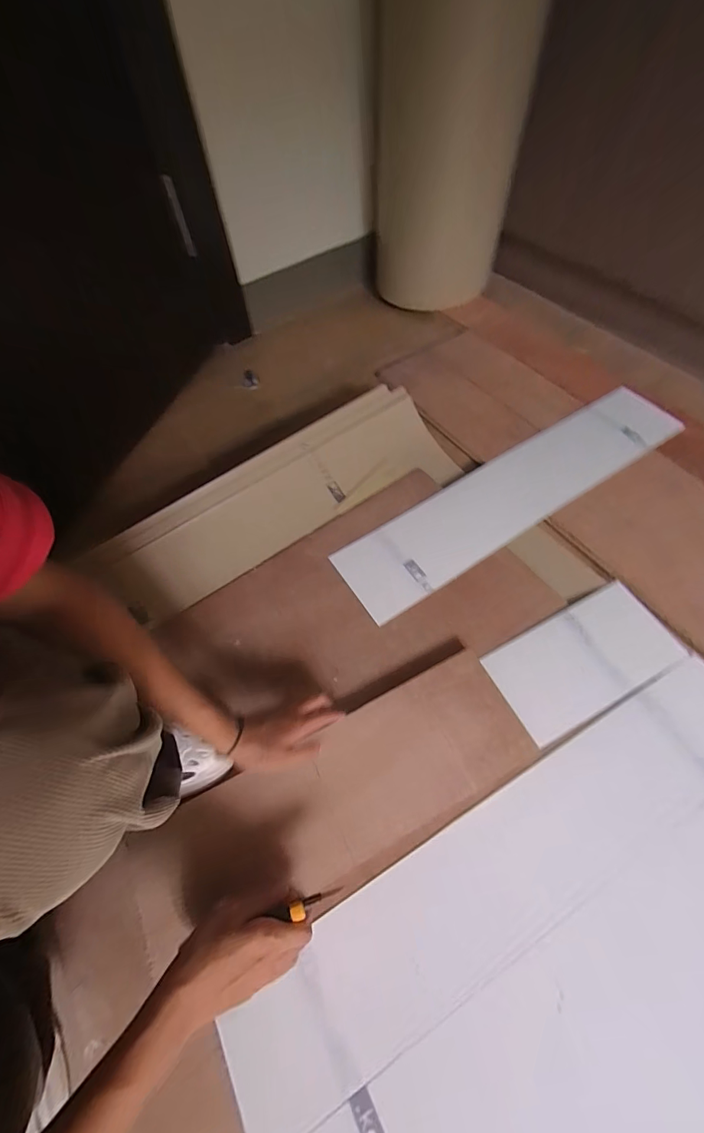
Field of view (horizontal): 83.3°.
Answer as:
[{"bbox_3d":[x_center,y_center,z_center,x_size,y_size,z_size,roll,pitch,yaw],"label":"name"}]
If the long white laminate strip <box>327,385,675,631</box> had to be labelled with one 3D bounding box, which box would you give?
[{"bbox_3d":[0.284,-0.133,0.690,0.668,0.011,0.146,-31,64,-12],"label":"long white laminate strip"}]

